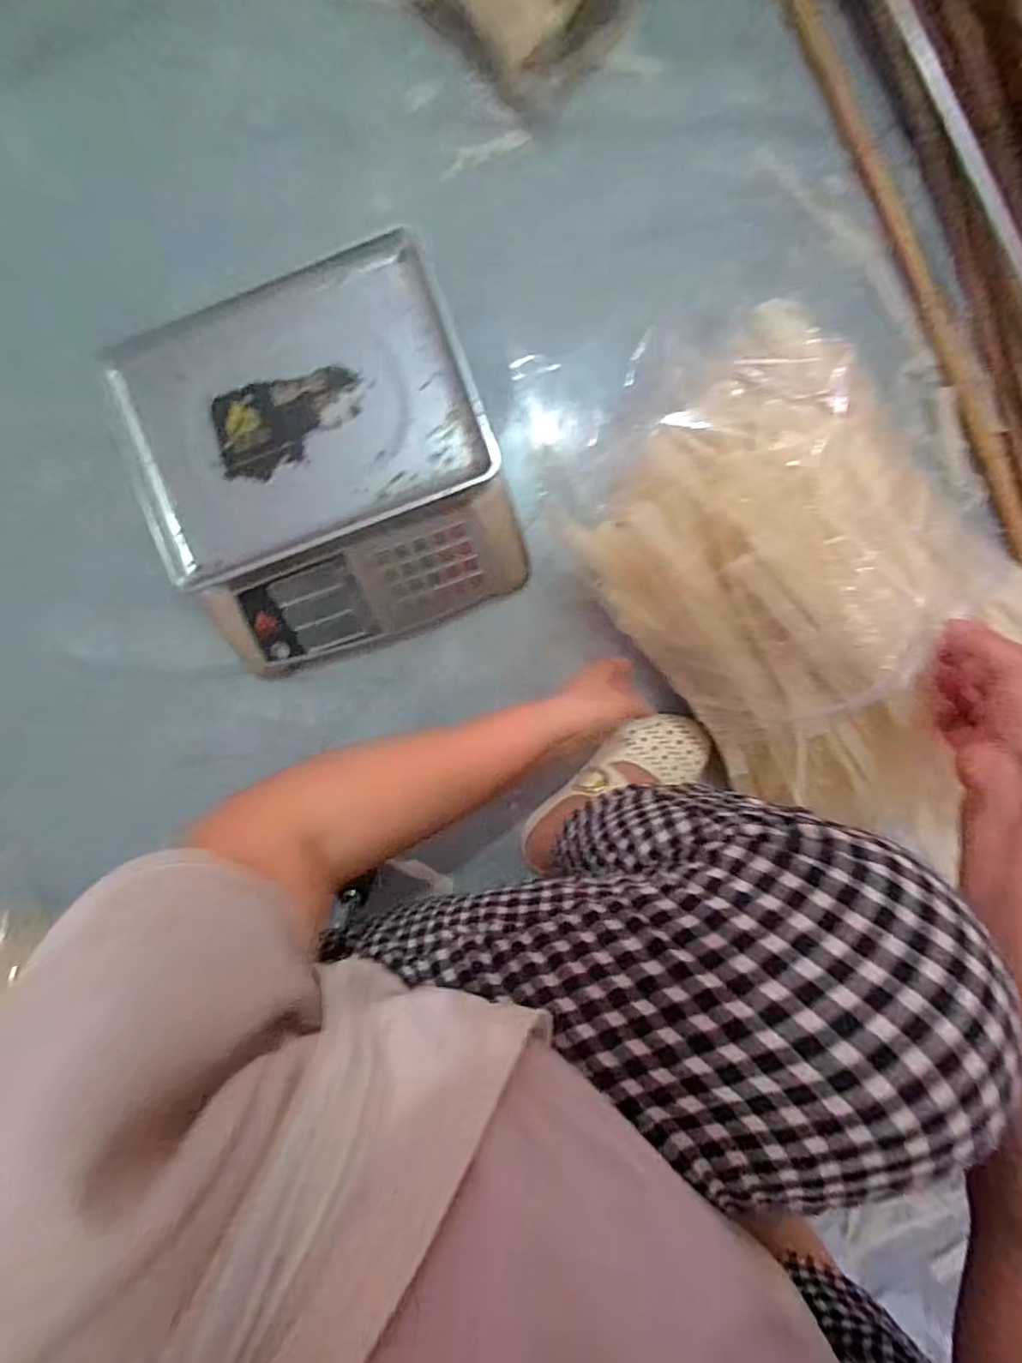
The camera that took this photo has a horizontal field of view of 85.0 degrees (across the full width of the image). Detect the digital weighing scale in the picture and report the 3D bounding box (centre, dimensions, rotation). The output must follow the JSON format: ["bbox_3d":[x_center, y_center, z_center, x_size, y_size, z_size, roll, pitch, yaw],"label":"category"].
[{"bbox_3d":[-0.186,-0.213,0.572,0.327,0.095,0.338,-18,94,4],"label":"digital weighing scale"}]

